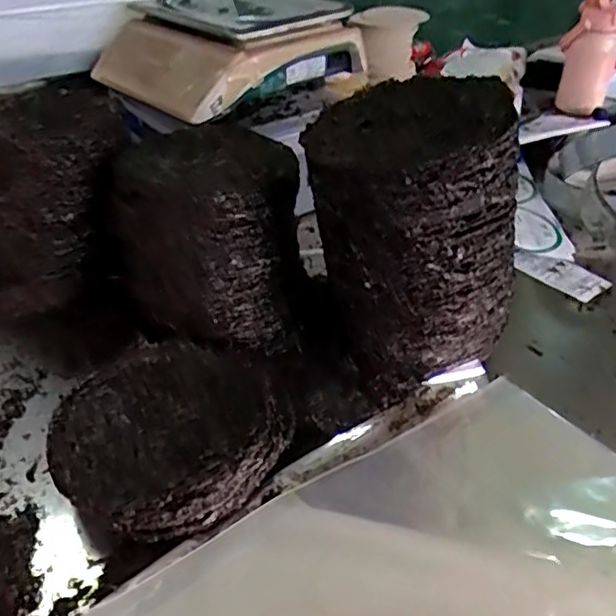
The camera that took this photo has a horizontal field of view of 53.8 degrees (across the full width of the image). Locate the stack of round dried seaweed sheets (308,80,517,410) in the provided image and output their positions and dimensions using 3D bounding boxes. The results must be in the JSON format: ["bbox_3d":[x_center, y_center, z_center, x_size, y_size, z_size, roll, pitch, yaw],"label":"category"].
[{"bbox_3d":[0.109,-0.073,0.652,0.206,0.282,0.200,-4,38,-4],"label":"stack of round dried seaweed sheets"}]

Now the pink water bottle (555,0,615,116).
[{"bbox_3d":[0.587,-0.536,1.284,0.086,0.218,0.086,0,38,0],"label":"pink water bottle"}]

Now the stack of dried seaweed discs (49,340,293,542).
[{"bbox_3d":[-0.127,0.121,0.584,0.212,0.058,0.205,-10,39,-12],"label":"stack of dried seaweed discs"}]

